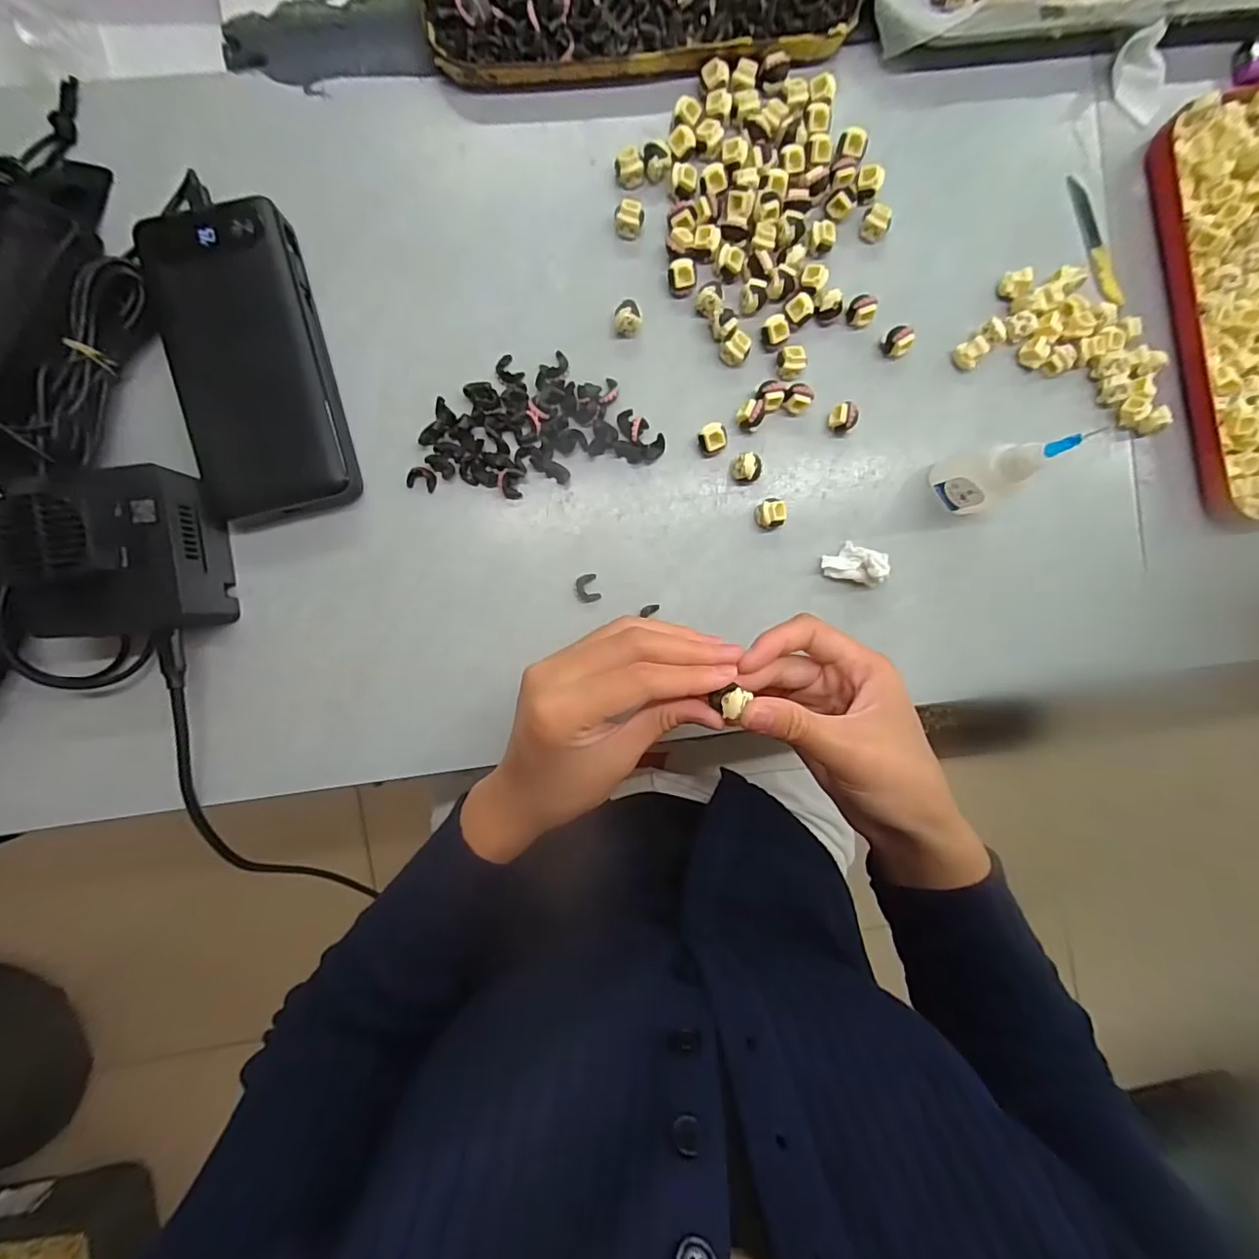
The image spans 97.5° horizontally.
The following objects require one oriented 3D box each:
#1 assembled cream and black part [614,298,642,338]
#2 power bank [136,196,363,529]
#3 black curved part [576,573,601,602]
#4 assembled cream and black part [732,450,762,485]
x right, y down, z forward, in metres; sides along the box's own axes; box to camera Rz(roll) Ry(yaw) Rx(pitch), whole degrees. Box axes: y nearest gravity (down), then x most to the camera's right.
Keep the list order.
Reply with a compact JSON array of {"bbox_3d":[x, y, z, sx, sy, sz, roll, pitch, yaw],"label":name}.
[{"bbox_3d":[-0.001,-0.176,0.313,0.015,0.013,0.015,2,93,-3],"label":"assembled cream and black part"},{"bbox_3d":[-0.199,-0.138,0.296,0.073,0.022,0.155,-16,94,-2],"label":"power bank"},{"bbox_3d":[-0.024,-0.024,0.321,0.014,0.004,0.015,-16,94,-2],"label":"black curved part"},{"bbox_3d":[0.068,-0.093,0.319,0.014,0.013,0.015,-4,93,-3],"label":"assembled cream and black part"}]

